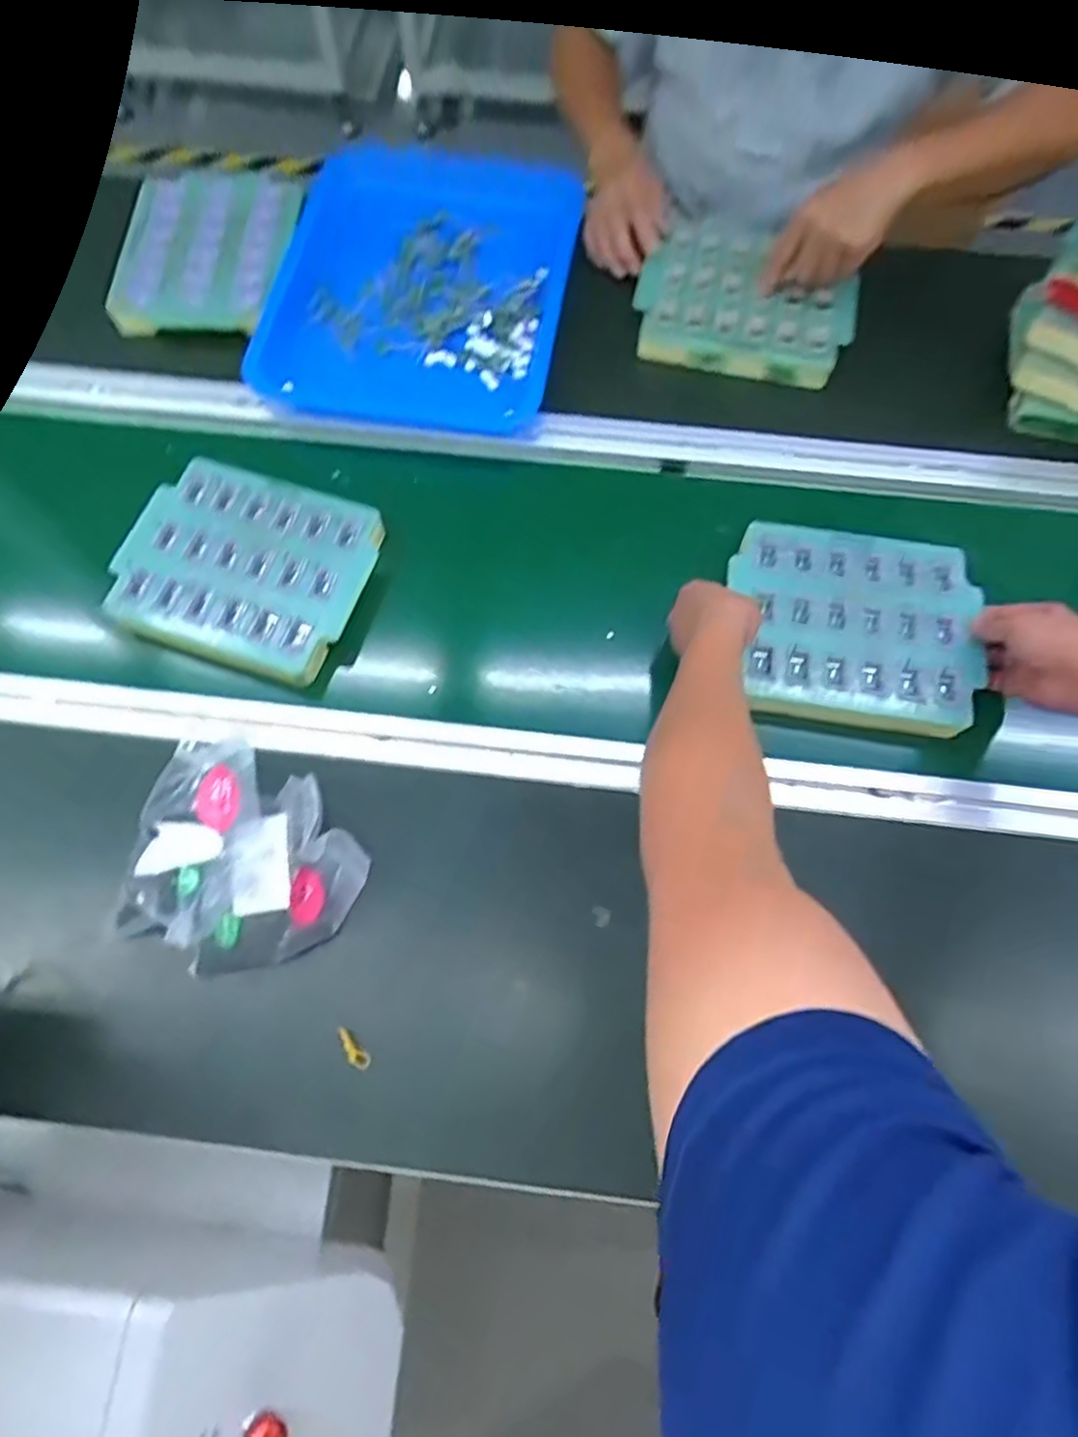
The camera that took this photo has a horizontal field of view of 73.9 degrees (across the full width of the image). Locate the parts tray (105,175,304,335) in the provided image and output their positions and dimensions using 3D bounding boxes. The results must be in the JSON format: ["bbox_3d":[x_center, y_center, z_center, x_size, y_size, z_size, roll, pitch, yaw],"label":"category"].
[{"bbox_3d":[-0.377,-0.535,0.807,0.167,0.025,0.238,4,70,1],"label":"parts tray"}]

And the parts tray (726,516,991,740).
[{"bbox_3d":[0.277,-0.081,0.626,0.204,0.043,0.171,9,70,2],"label":"parts tray"}]

